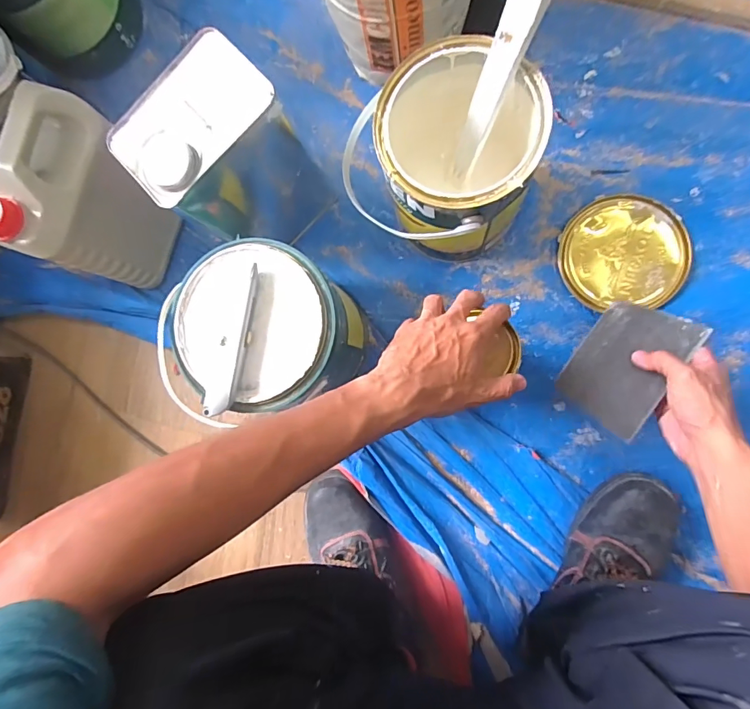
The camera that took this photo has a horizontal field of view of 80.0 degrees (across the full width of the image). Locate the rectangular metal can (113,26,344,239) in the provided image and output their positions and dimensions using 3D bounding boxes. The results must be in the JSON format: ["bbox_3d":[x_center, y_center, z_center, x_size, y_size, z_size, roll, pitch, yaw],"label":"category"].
[{"bbox_3d":[-0.159,-0.226,0.537,0.147,0.237,0.114,-38,83,7],"label":"rectangular metal can"}]

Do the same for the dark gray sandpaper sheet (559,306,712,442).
[{"bbox_3d":[0.271,0.009,0.483,0.094,0.008,0.136,36,91,26],"label":"dark gray sandpaper sheet"}]

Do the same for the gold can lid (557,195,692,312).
[{"bbox_3d":[0.315,-0.129,0.568,0.147,0.009,0.138,-5,88,10],"label":"gold can lid"}]

